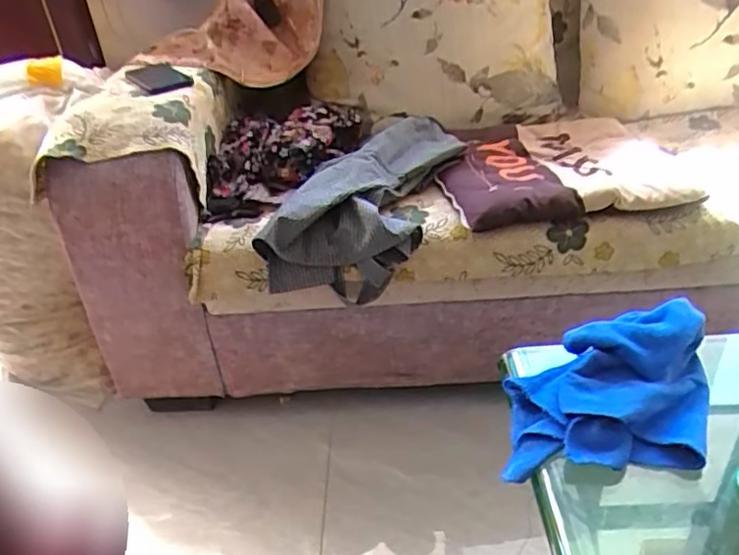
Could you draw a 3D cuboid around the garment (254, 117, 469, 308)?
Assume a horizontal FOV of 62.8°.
[{"bbox_3d":[0.014,-0.125,1.012,0.218,0.149,0.414,14,50,28],"label":"garment"}]

